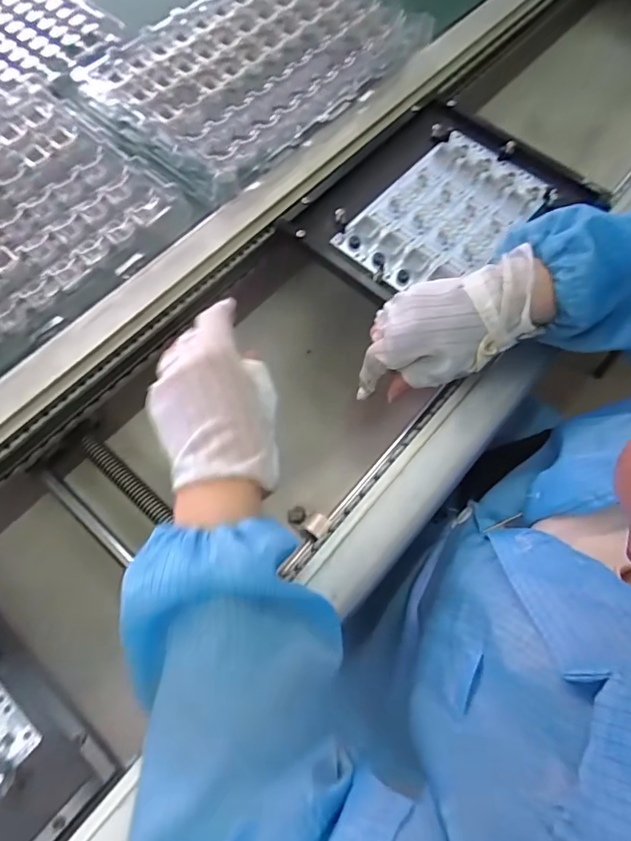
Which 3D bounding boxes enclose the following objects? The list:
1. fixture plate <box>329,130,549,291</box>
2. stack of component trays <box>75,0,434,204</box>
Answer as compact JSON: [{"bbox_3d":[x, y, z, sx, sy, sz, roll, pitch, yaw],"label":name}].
[{"bbox_3d":[0.132,-0.213,0.498,0.124,0.011,0.209,38,70,17],"label":"fixture plate"},{"bbox_3d":[-0.057,-0.386,0.530,0.213,0.051,0.351,32,68,15],"label":"stack of component trays"}]

